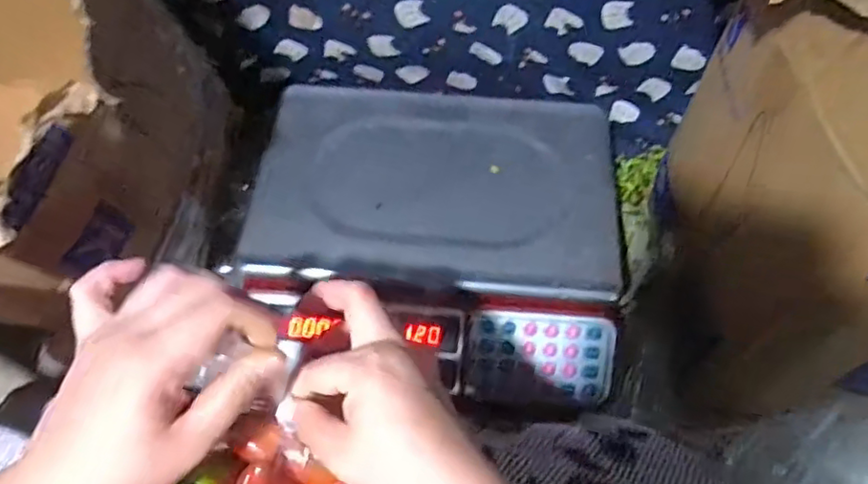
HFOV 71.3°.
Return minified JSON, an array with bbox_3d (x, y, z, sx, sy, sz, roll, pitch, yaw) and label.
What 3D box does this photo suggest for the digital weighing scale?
[{"bbox_3d":[0.004,-0.020,0.589,0.339,0.088,0.304,4,59,3],"label":"digital weighing scale"}]

